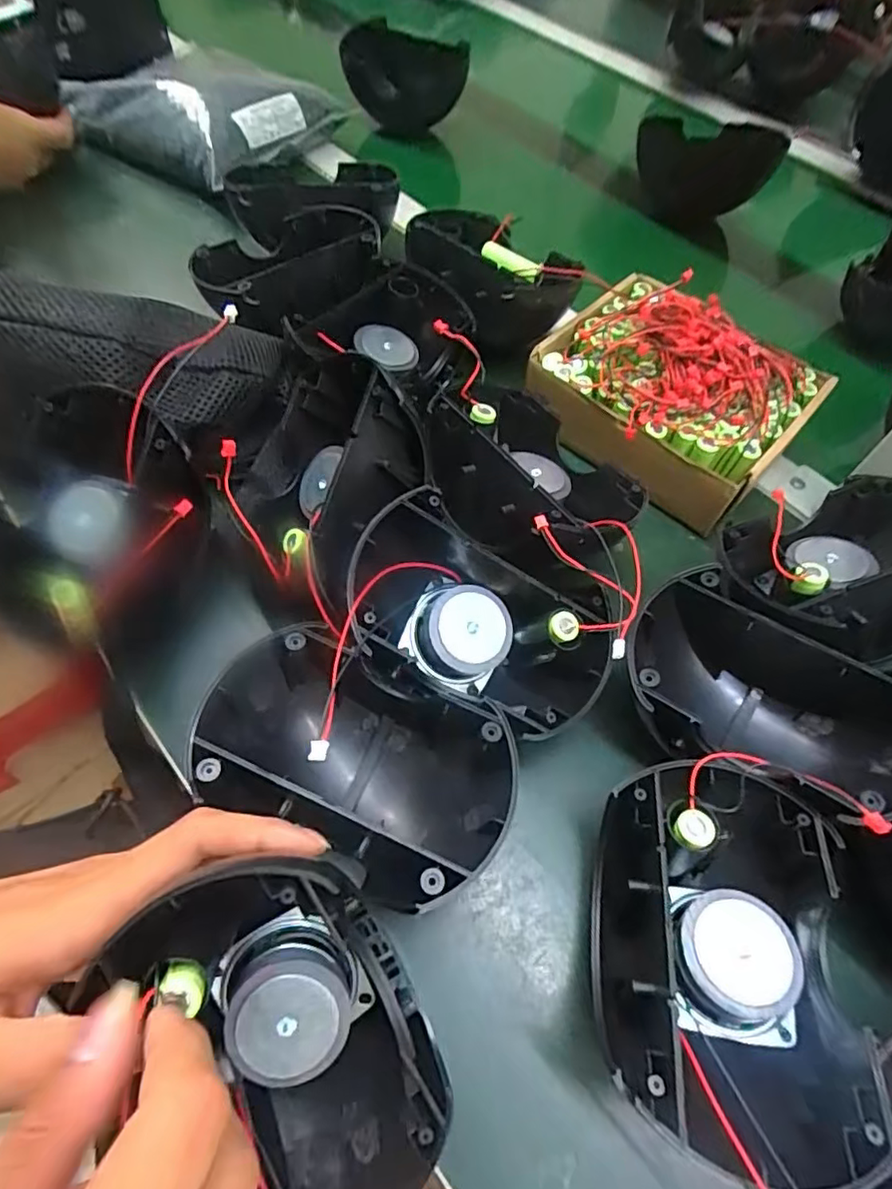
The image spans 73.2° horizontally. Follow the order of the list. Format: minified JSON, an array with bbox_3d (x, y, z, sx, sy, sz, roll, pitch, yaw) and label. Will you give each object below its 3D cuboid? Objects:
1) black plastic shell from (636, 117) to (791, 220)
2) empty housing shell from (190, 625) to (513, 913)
[{"bbox_3d":[0.242,-0.403,0.567,0.123,0.065,0.049,23,62,10],"label":"black plastic shell"},{"bbox_3d":[-0.041,0.078,0.275,0.140,0.070,0.089,23,62,10],"label":"empty housing shell"}]

